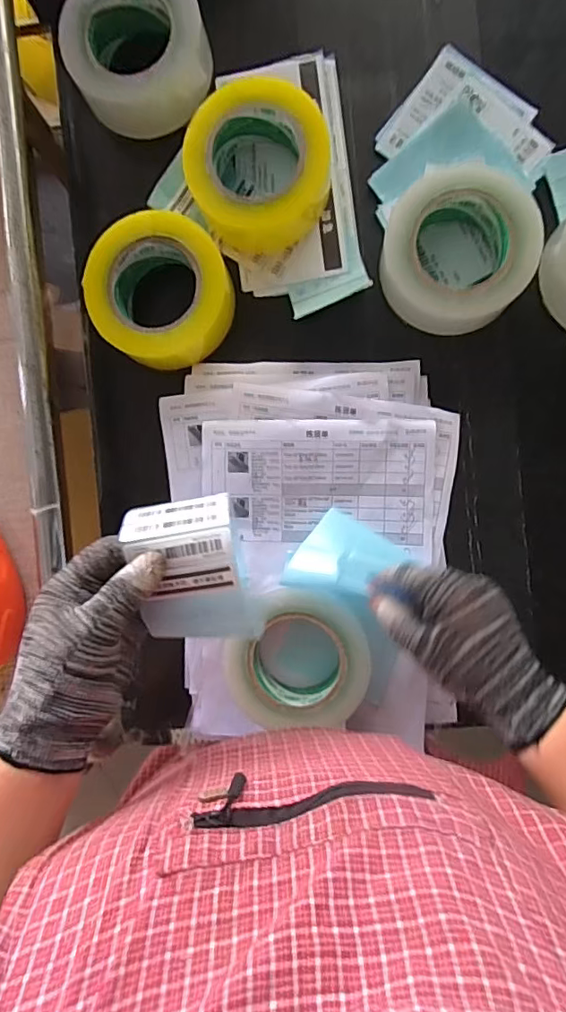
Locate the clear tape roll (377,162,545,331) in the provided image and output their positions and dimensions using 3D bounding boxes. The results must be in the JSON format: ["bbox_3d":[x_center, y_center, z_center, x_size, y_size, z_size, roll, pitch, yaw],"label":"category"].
[{"bbox_3d":[0.146,-0.209,0.443,0.122,0.056,0.114,0,90,3],"label":"clear tape roll"}]

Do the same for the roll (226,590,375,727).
[{"bbox_3d":[0.013,0.129,0.467,0.118,0.053,0.113,0,90,3],"label":"roll"}]

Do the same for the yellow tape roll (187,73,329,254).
[{"bbox_3d":[-0.022,-0.293,0.456,0.120,0.045,0.112,0,90,3],"label":"yellow tape roll"}]

